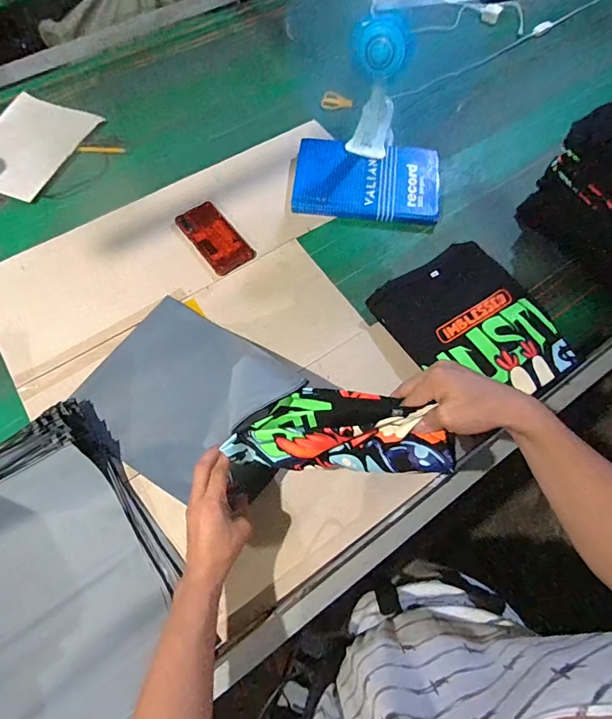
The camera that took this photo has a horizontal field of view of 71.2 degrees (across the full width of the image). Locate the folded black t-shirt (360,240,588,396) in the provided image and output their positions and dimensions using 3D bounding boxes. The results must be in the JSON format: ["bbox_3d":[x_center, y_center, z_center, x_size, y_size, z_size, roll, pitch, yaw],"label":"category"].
[{"bbox_3d":[0.272,-0.051,0.695,0.232,0.053,0.280,-30,70,-12],"label":"folded black t-shirt"}]

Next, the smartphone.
[{"bbox_3d":[-0.169,-0.228,0.794,0.080,0.015,0.163,-33,70,-15],"label":"smartphone"}]

